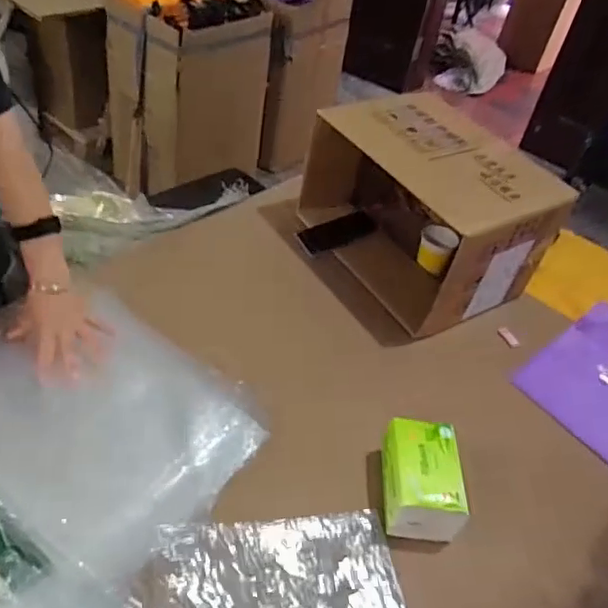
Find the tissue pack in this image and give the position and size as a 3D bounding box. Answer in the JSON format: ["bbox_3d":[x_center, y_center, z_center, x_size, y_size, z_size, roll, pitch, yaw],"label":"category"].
[{"bbox_3d":[0.158,0.229,0.782,0.092,0.088,0.140,6,42,-6],"label":"tissue pack"}]

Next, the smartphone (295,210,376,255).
[{"bbox_3d":[0.066,-0.146,1.177,0.151,0.008,0.059,-23,75,-9],"label":"smartphone"}]

